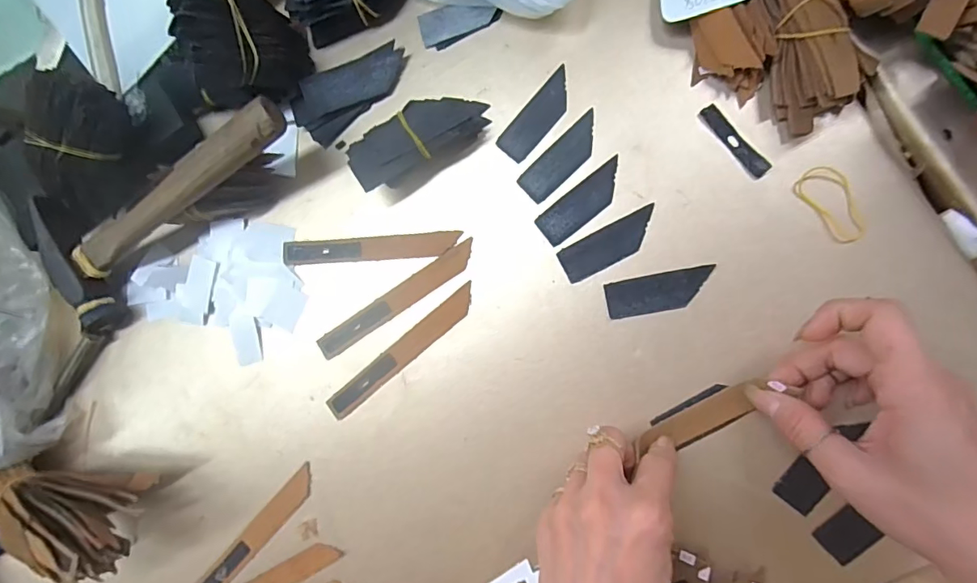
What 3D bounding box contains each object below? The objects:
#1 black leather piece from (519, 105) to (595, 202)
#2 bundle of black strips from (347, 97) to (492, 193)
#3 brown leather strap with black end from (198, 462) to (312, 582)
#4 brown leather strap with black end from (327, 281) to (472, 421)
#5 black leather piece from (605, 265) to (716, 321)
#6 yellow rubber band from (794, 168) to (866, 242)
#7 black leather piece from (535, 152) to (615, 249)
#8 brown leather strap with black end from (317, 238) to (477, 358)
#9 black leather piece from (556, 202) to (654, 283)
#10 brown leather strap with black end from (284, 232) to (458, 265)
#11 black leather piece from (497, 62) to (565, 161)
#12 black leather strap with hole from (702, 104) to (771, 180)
[{"bbox_3d":[0.048,-0.086,0.317,0.062,0.004,0.023,-43,82,5],"label":"black leather piece"},{"bbox_3d":[-0.043,-0.096,0.317,0.087,0.033,0.036,-25,83,7],"label":"bundle of black strips"},{"bbox_3d":[-0.162,0.170,0.341,0.017,0.004,0.123,43,94,9],"label":"brown leather strap with black end"},{"bbox_3d":[-0.058,0.041,0.329,0.122,0.004,0.018,-40,82,5],"label":"brown leather strap with black end"},{"bbox_3d":[0.105,0.001,0.304,0.063,0.004,0.023,-11,85,9],"label":"black leather piece"},{"bbox_3d":[0.202,-0.052,0.287,0.025,0.005,0.048,-36,82,6],"label":"yellow rubber band"},{"bbox_3d":[0.060,-0.056,0.313,0.062,0.004,0.023,-37,82,6],"label":"black leather piece"},{"bbox_3d":[-0.062,0.006,0.330,0.123,0.004,0.016,-33,82,6],"label":"brown leather strap with black end"},{"bbox_3d":[0.076,-0.029,0.309,0.064,0.004,0.022,-28,83,7],"label":"black leather piece"},{"bbox_3d":[-0.081,-0.029,0.334,0.121,0.004,0.016,-3,87,9],"label":"brown leather strap with black end"},{"bbox_3d":[0.033,-0.114,0.320,0.022,0.004,0.063,43,94,9],"label":"black leather piece"},{"bbox_3d":[0.150,-0.092,0.300,0.011,0.005,0.053,-39,82,6],"label":"black leather strap with hole"}]

